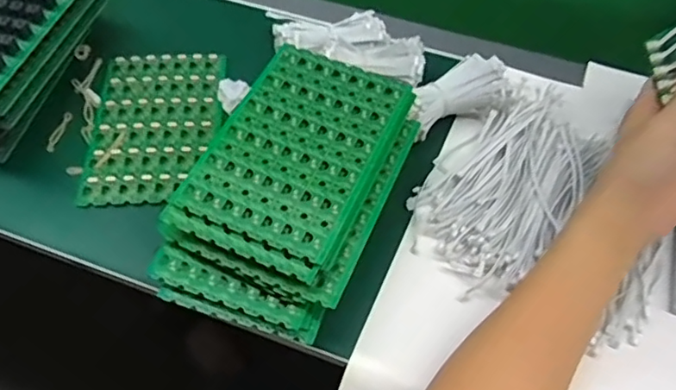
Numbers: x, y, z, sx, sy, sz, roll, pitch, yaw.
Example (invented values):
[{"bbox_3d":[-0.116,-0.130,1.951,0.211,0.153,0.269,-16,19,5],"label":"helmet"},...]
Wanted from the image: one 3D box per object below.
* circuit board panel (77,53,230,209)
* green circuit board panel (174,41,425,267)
[{"bbox_3d":[-0.175,-0.071,0.575,0.117,0.013,0.185,-1,54,-2],"label":"circuit board panel"},{"bbox_3d":[-0.030,-0.041,0.469,0.127,0.017,0.186,20,56,13],"label":"green circuit board panel"}]

